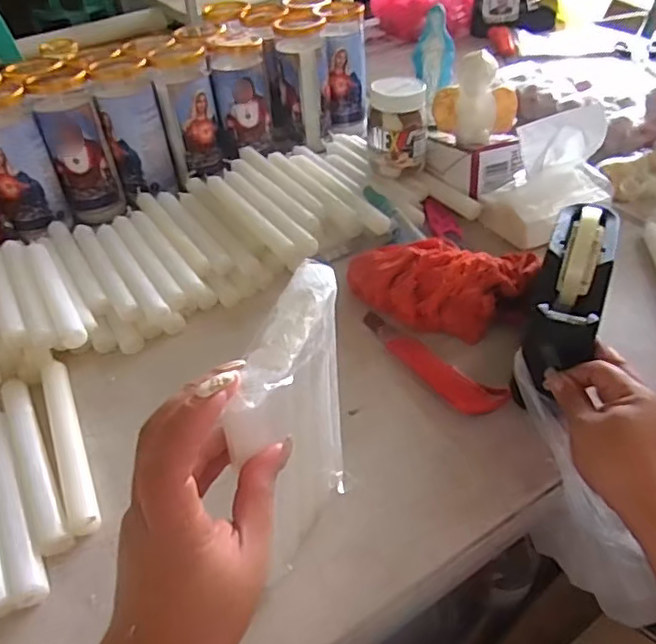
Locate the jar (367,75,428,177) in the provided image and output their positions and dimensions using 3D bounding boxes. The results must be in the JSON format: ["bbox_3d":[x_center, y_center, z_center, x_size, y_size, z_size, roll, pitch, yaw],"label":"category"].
[{"bbox_3d":[0.084,-0.239,0.725,0.065,0.090,0.065,-3,41,2],"label":"jar"}]

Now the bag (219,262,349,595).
[{"bbox_3d":[-0.015,0.070,0.374,0.029,0.200,0.109,13,52,13],"label":"bag"}]

